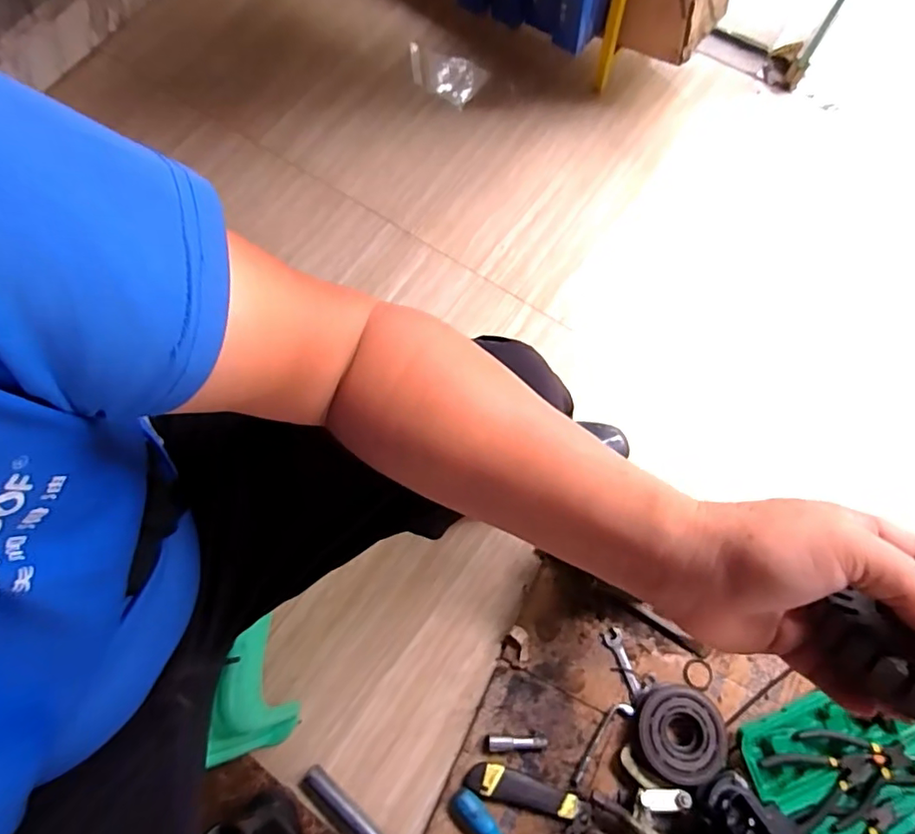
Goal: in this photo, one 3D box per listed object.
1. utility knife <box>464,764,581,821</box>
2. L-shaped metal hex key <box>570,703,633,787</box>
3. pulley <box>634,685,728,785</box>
[{"bbox_3d":[0.082,0.483,0.701,0.142,0.016,0.040,15,74,7],"label":"utility knife"},{"bbox_3d":[0.189,0.436,0.732,0.025,0.011,0.125,40,78,13],"label":"L-shaped metal hex key"},{"bbox_3d":[0.292,0.410,0.712,0.108,0.045,0.105,-1,73,2],"label":"pulley"}]

